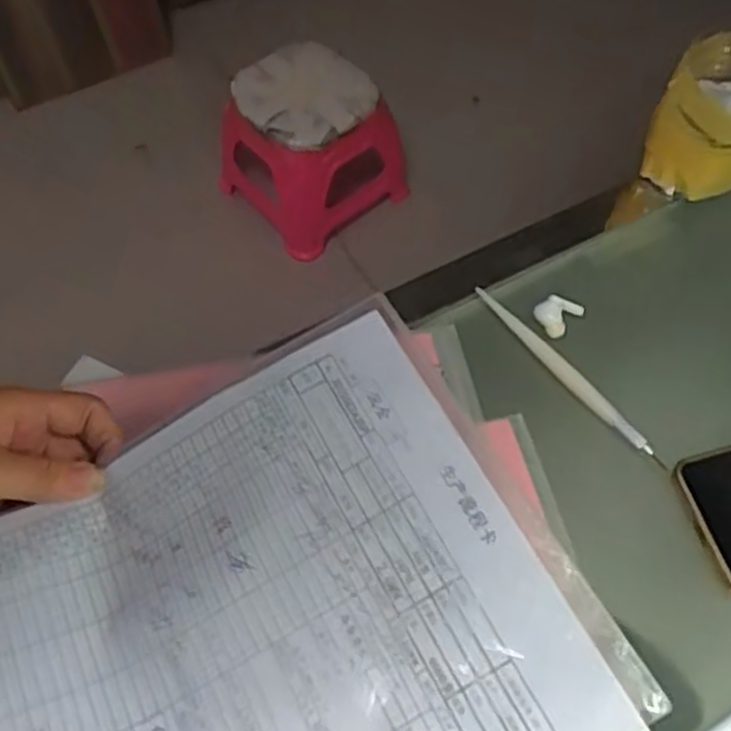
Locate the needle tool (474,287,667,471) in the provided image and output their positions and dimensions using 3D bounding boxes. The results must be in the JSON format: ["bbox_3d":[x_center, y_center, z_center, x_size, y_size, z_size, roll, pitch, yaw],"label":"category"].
[{"bbox_3d":[0.116,0.003,0.453,0.011,0.009,0.144,-34,66,-17],"label":"needle tool"}]

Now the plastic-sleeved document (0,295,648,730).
[{"bbox_3d":[-0.072,0.120,0.315,0.290,0.031,0.210,-26,63,-12],"label":"plastic-sleeved document"}]

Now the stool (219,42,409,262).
[{"bbox_3d":[-0.084,-0.373,1.333,0.249,0.225,0.247,-37,67,-18],"label":"stool"}]

